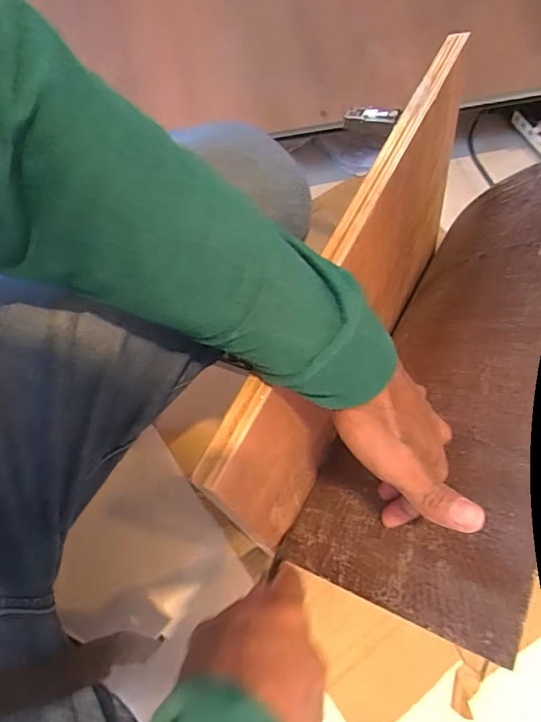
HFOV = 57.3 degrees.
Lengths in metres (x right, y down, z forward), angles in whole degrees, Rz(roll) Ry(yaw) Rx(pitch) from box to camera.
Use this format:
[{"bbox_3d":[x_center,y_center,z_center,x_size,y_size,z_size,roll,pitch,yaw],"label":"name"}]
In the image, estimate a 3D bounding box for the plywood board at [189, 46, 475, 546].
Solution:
[{"bbox_3d":[0.097,-0.050,0.492,0.020,0.261,0.477,19,66,24],"label":"plywood board"}]

